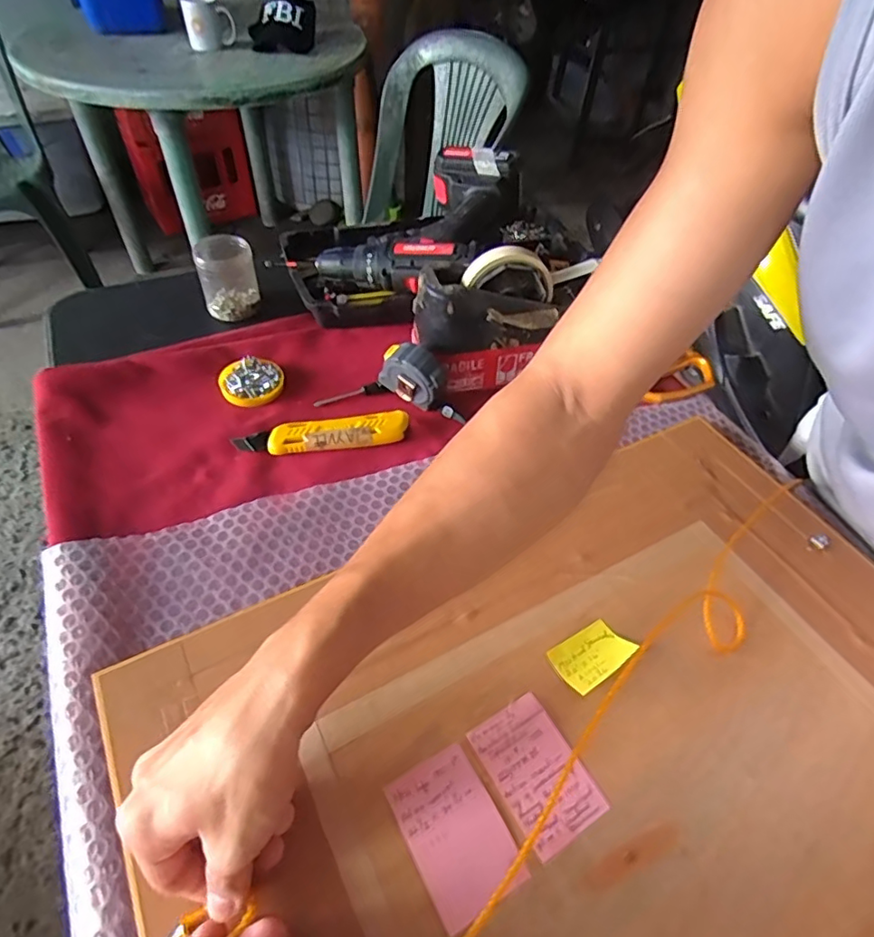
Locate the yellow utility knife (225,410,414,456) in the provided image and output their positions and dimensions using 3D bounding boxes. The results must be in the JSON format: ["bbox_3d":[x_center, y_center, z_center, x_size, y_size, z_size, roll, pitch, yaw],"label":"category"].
[{"bbox_3d":[-0.104,-0.032,0.509,0.154,0.011,0.032,-7,49,-10],"label":"yellow utility knife"}]

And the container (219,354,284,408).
[{"bbox_3d":[-0.184,-0.088,0.549,0.060,0.013,0.060,2,48,-2],"label":"container"}]

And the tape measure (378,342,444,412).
[{"bbox_3d":[-0.025,-0.088,0.533,0.064,0.059,0.027,35,55,25],"label":"tape measure"}]

